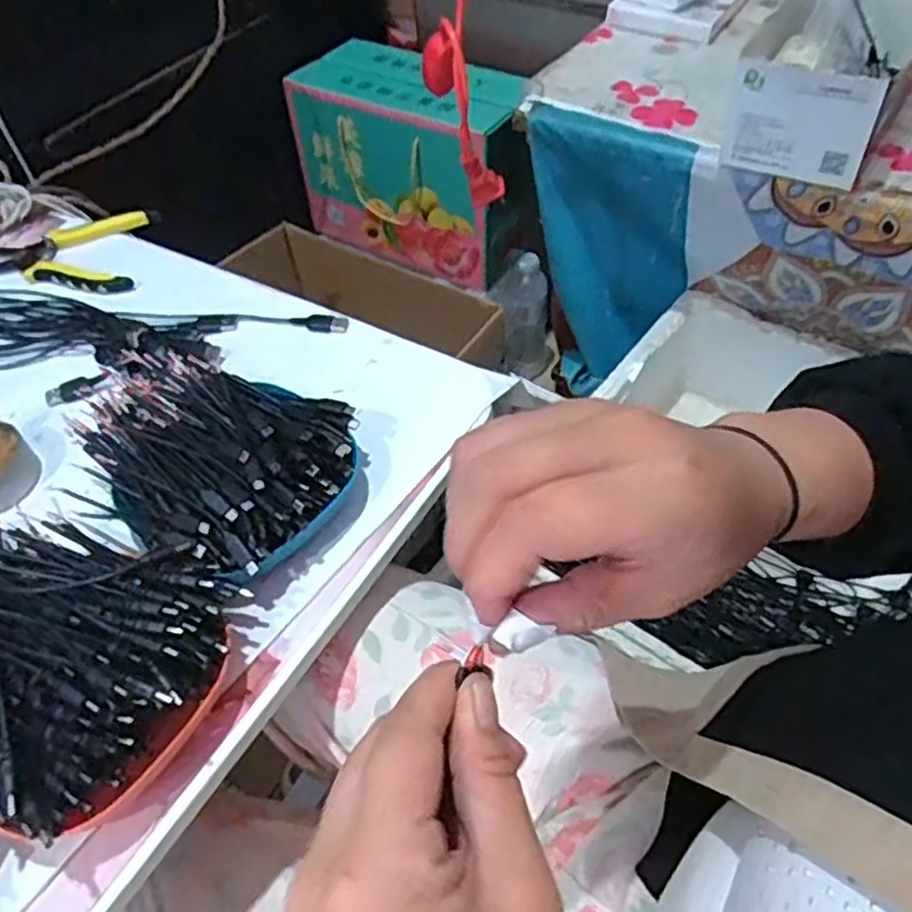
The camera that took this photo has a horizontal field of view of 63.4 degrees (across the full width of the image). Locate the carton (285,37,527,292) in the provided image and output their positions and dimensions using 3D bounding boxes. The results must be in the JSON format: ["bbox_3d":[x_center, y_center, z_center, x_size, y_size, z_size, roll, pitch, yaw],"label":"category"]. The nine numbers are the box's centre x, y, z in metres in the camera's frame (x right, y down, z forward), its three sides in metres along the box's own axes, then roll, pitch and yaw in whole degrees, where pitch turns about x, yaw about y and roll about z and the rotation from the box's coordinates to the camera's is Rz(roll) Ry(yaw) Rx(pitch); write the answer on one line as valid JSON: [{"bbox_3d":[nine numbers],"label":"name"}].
[{"bbox_3d":[-0.059,-0.427,1.084,0.330,0.250,0.150,25,56,21],"label":"carton"}]

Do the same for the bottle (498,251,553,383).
[{"bbox_3d":[0.116,-0.215,1.192,0.070,0.200,0.061,-32,56,-21],"label":"bottle"}]

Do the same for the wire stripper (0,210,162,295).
[{"bbox_3d":[-0.363,-0.186,0.675,0.157,0.012,0.110,-2,51,1],"label":"wire stripper"}]

